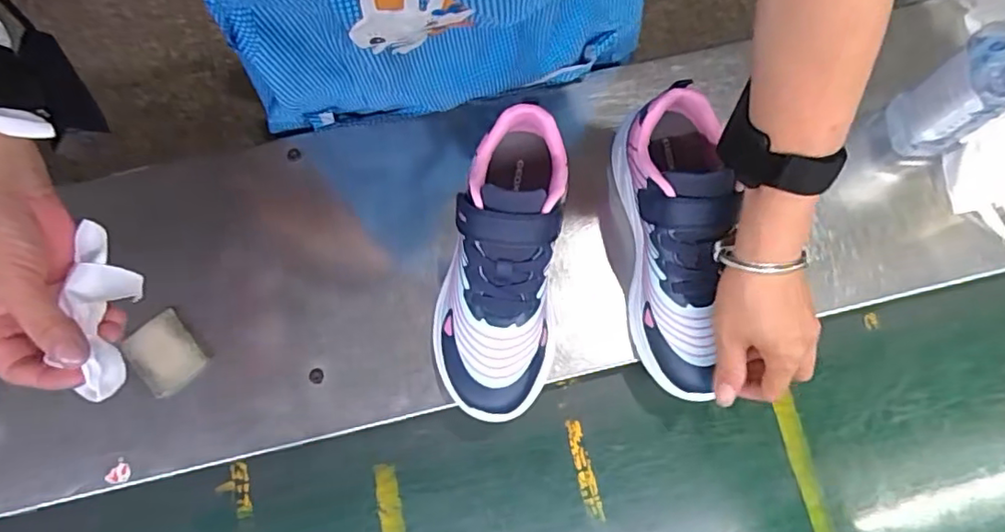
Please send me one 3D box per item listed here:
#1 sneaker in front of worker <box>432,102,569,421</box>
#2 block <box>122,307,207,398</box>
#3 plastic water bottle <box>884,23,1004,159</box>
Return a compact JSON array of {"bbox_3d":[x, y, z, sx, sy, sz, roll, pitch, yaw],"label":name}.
[{"bbox_3d":[-0.003,-0.003,0.454,0.090,0.077,0.225,5,76,1],"label":"sneaker in front of worker"},{"bbox_3d":[-0.278,0.071,0.490,0.047,0.021,0.058,-38,79,-9],"label":"block"},{"bbox_3d":[0.378,-0.145,0.468,0.065,0.168,0.059,-22,77,-5],"label":"plastic water bottle"}]

